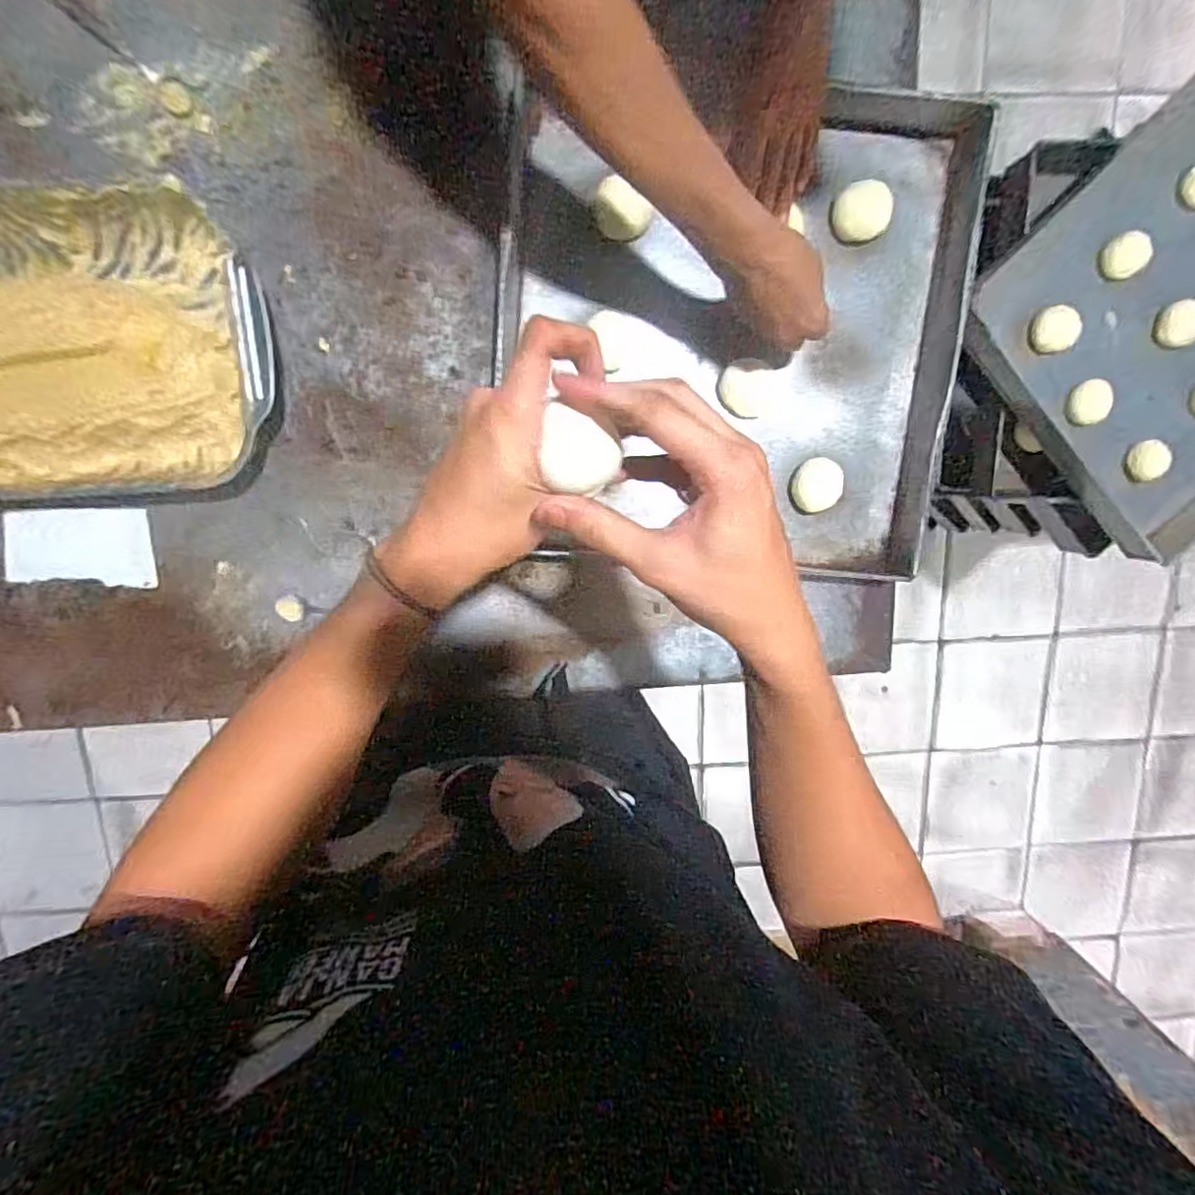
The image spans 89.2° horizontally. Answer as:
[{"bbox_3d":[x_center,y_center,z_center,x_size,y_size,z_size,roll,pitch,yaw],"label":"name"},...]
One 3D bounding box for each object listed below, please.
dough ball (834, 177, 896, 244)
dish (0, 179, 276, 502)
[{"bbox_3d":[0.269,-0.391,0.615,0.050,0.028,0.054,-1,101,-3],"label":"dough ball"},{"bbox_3d":[-0.529,-0.241,0.589,0.431,0.072,0.285,0,101,-3],"label":"dish"}]

